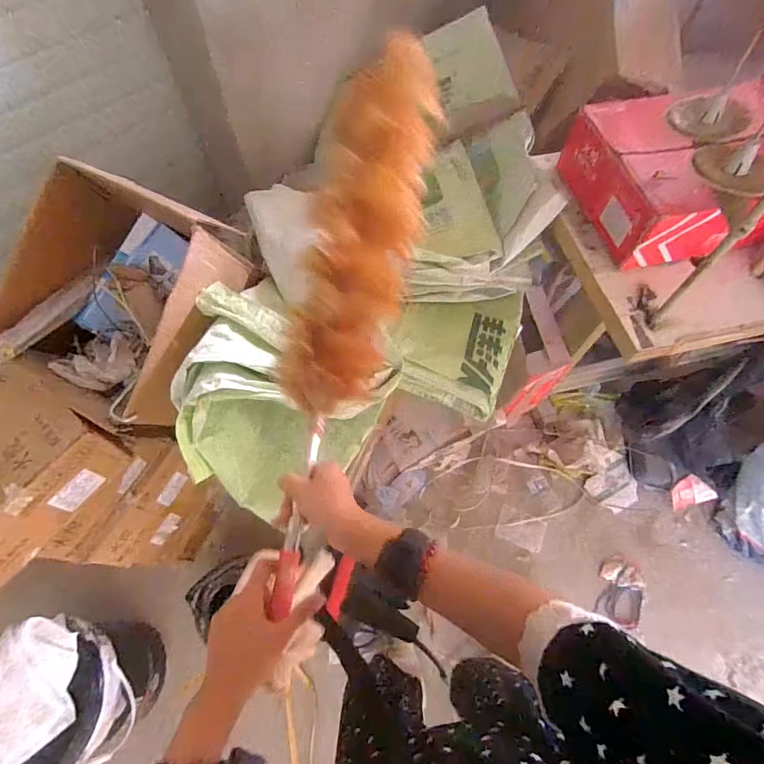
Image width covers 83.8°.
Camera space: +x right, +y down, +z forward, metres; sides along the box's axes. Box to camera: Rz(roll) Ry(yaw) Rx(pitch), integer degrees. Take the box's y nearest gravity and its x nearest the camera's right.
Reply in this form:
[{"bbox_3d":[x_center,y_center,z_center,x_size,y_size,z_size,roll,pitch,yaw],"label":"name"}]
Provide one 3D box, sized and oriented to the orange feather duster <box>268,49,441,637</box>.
[{"bbox_3d":[-0.035,-0.115,0.506,0.118,0.085,0.683,11,77,4],"label":"orange feather duster"}]

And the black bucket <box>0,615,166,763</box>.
[{"bbox_3d":[-0.703,0.688,0.950,0.285,0.353,0.310,1,64,-1],"label":"black bucket"}]

